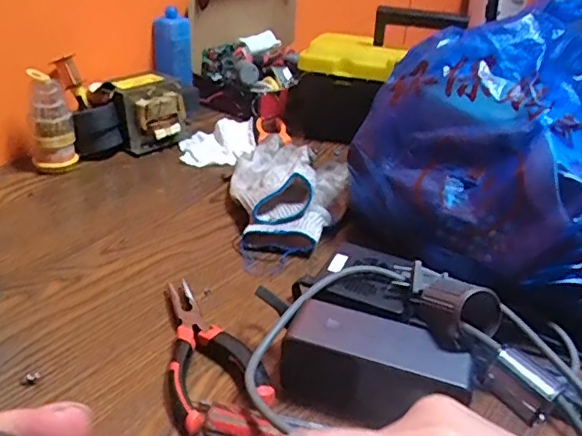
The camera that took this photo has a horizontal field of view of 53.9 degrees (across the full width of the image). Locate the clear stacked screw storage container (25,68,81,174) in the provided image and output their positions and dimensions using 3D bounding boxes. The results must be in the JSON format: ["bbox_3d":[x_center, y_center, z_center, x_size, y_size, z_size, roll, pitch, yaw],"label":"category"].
[{"bbox_3d":[-0.284,-0.108,0.686,0.047,0.117,0.040,-8,32,-19],"label":"clear stacked screw storage container"}]

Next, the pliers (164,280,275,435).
[{"bbox_3d":[-0.076,0.098,0.446,0.070,0.018,0.152,-14,35,-26],"label":"pliers"}]

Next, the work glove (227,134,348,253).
[{"bbox_3d":[-0.005,-0.037,0.659,0.132,0.058,0.215,5,31,2],"label":"work glove"}]

